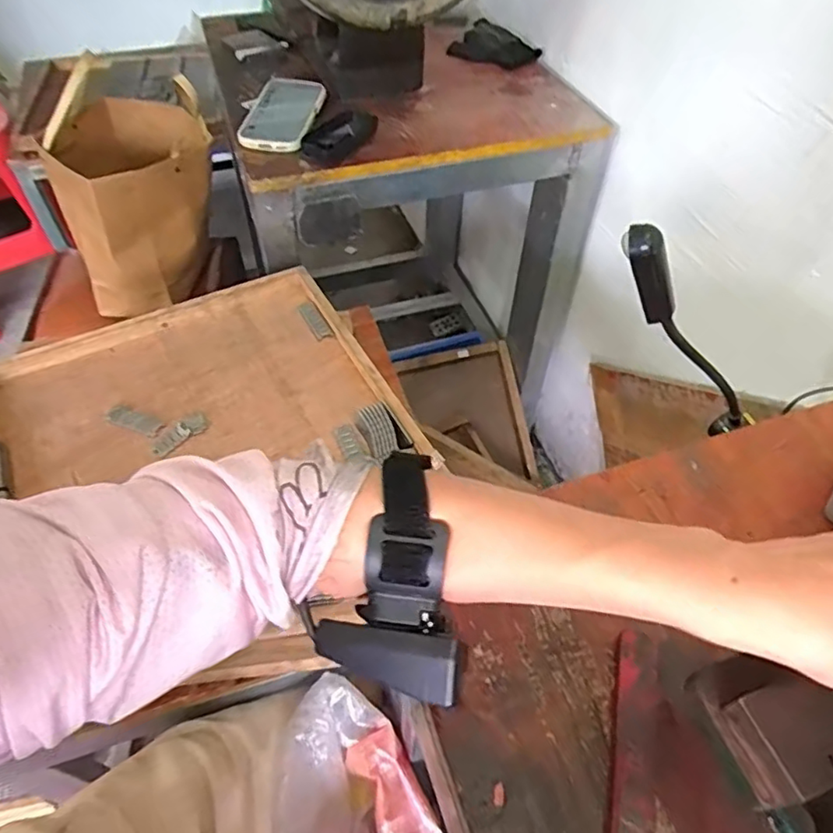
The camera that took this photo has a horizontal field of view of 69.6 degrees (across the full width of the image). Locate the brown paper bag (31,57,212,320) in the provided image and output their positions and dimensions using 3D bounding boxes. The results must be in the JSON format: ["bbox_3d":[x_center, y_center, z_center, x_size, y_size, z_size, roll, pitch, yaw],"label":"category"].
[{"bbox_3d":[-0.437,-0.362,0.948,0.227,0.298,0.186,-13,52,-11],"label":"brown paper bag"}]

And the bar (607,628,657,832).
[{"bbox_3d":[0.116,0.191,0.324,0.023,0.017,0.150,12,52,9],"label":"bar"}]

